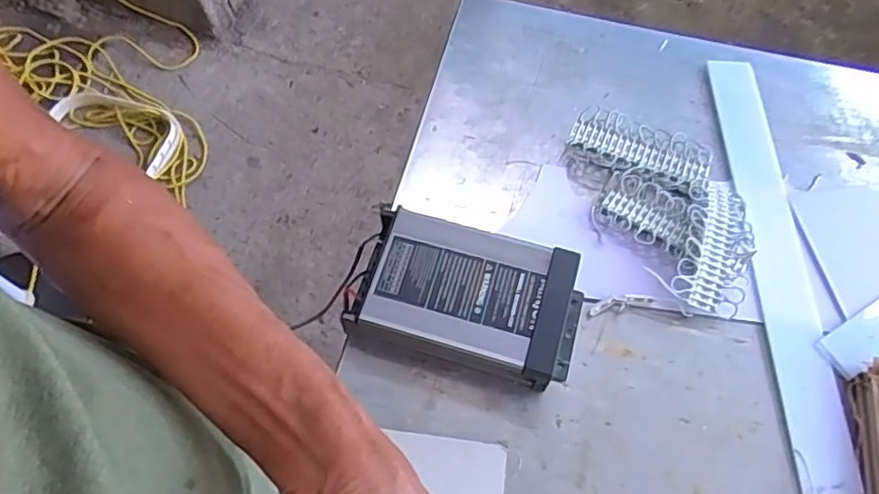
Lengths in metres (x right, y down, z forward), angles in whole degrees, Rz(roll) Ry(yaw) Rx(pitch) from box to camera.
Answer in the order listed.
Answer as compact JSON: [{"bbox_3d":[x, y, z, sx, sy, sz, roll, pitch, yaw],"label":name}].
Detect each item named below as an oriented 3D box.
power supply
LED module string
[{"bbox_3d":[0.026,0.044,0.527,0.189,0.052,0.109,14,62,5],"label":"power supply"},{"bbox_3d":[0.213,-0.043,0.593,0.135,0.029,0.228,-16,64,-11],"label":"LED module string"}]

